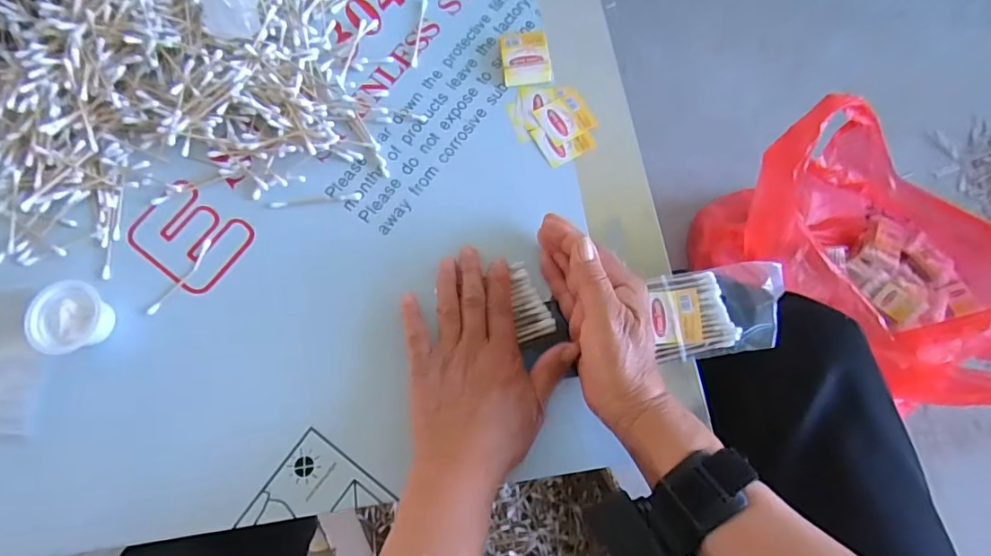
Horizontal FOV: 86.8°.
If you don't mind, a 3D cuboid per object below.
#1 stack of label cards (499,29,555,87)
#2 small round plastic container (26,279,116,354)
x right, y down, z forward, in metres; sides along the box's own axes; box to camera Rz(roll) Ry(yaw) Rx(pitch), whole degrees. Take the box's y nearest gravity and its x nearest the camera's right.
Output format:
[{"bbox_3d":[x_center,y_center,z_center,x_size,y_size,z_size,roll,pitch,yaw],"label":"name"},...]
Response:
[{"bbox_3d":[0.027,-0.193,0.461,0.041,0.013,0.045,-7,73,0],"label":"stack of label cards"},{"bbox_3d":[-0.319,0.031,0.393,0.045,0.025,0.052,-1,73,2],"label":"small round plastic container"}]

